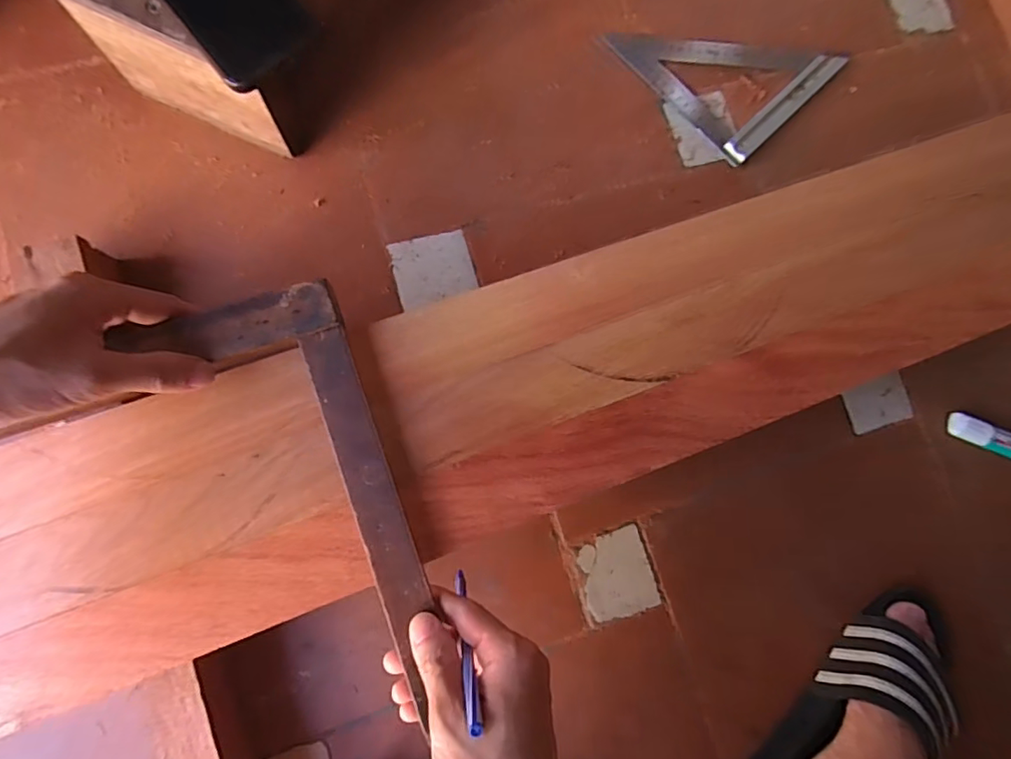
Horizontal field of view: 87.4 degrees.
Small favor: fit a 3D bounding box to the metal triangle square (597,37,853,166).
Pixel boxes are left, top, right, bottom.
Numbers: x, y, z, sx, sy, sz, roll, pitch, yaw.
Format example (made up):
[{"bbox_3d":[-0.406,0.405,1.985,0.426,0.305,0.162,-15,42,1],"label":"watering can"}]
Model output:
[{"bbox_3d":[0.225,-0.331,0.538,0.162,0.018,0.182,-44,89,-9],"label":"metal triangle square"}]

